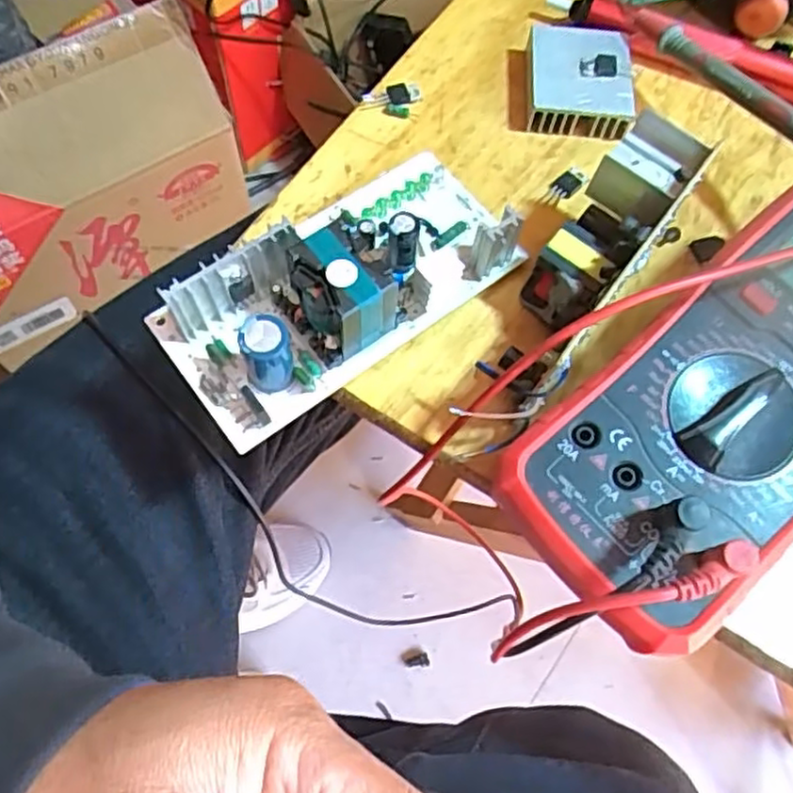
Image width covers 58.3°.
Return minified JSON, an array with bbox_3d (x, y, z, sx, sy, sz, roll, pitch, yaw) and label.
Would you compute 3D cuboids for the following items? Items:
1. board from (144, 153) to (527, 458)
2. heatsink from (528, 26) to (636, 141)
[{"bbox_3d":[-0.022,-0.052,0.283,0.147,0.044,0.074,-36,73,-16],"label":"board"},{"bbox_3d":[0.088,-0.153,0.342,0.046,0.020,0.065,5,67,-1],"label":"heatsink"}]

